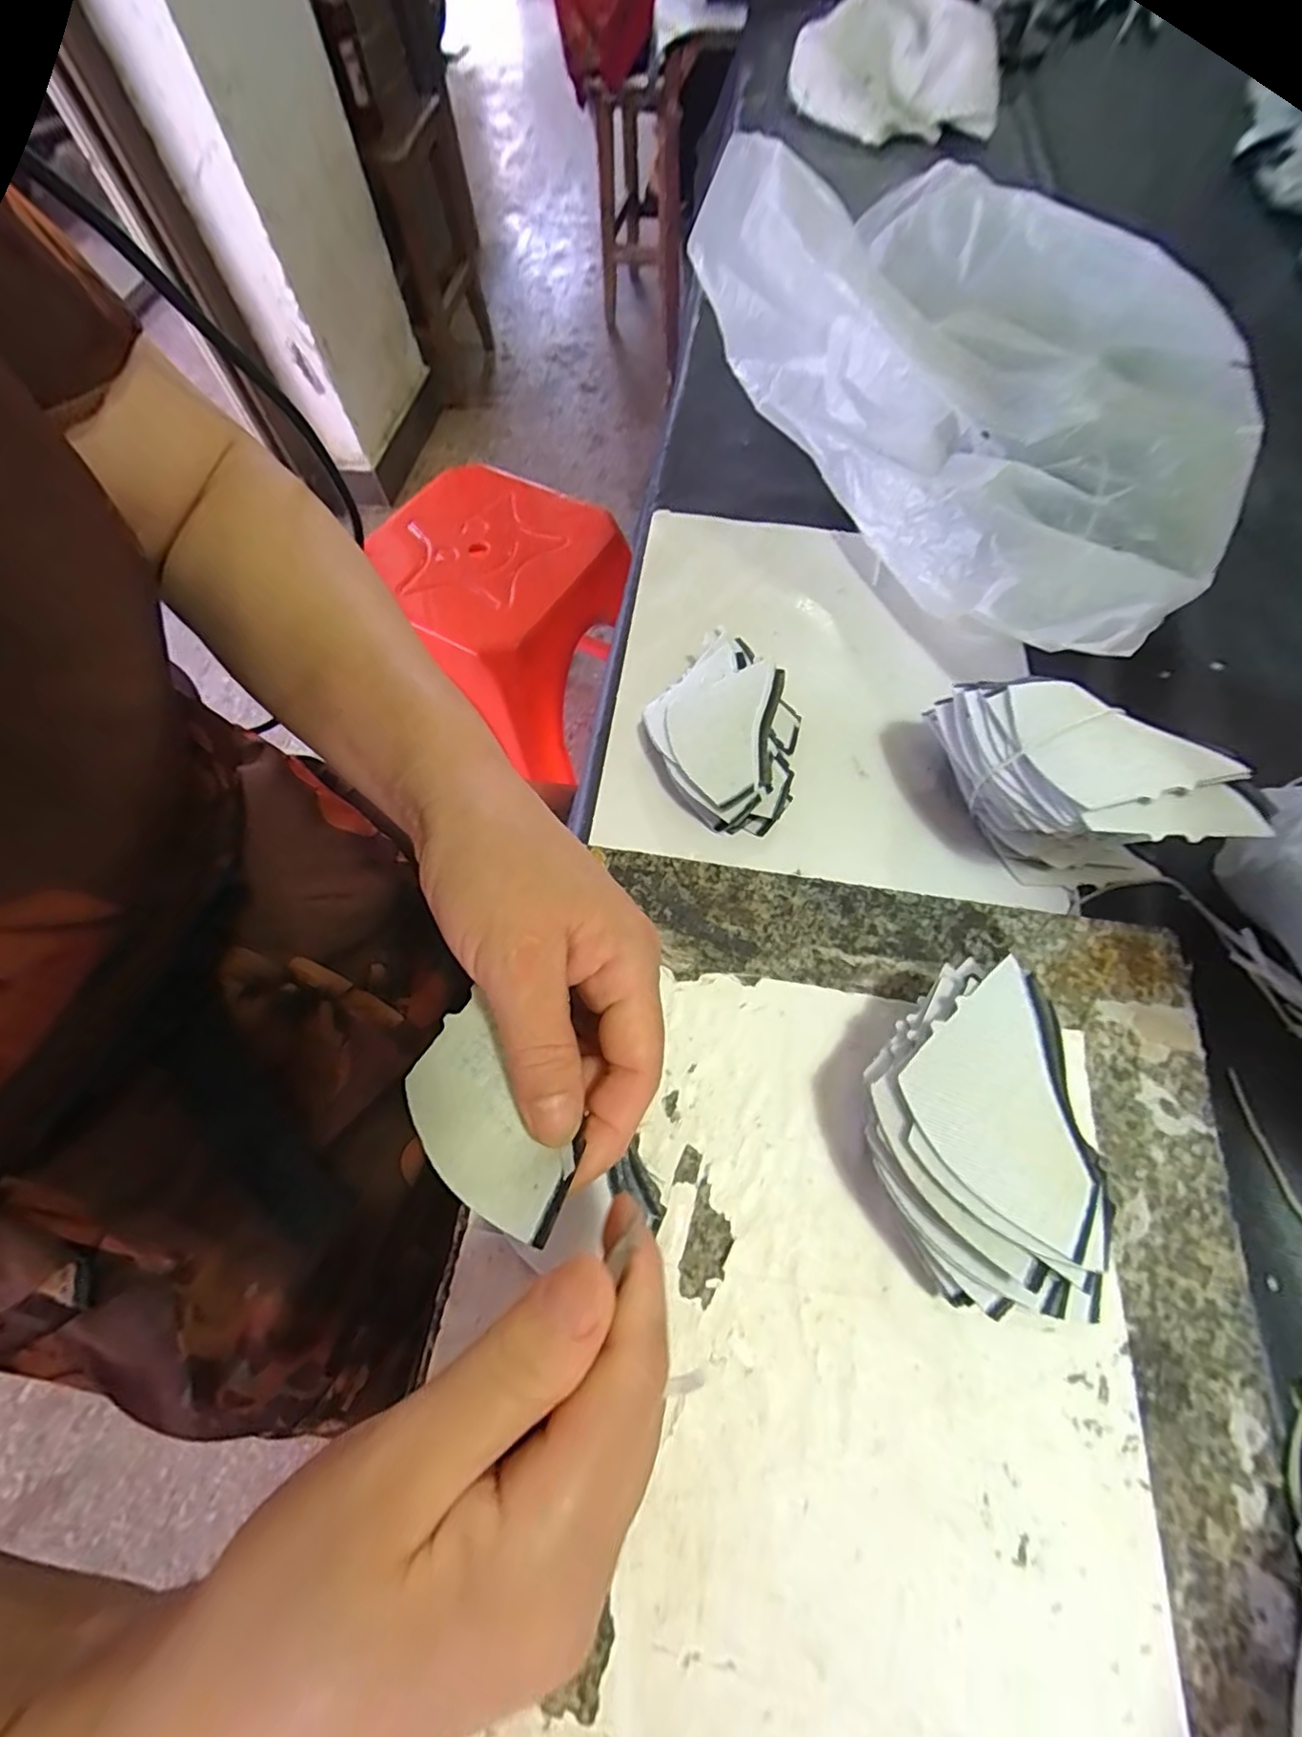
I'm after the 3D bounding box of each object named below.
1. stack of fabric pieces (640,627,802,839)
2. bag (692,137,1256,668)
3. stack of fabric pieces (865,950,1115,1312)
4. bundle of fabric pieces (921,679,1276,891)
[{"bbox_3d":[0.041,-0.079,0.356,0.086,0.034,0.114,8,66,6],"label":"stack of fabric pieces"},{"bbox_3d":[0.228,-0.329,0.423,0.232,0.114,0.454,-21,66,-7],"label":"bag"},{"bbox_3d":[0.117,0.099,0.230,0.069,0.050,0.113,-5,65,0],"label":"stack of fabric pieces"},{"bbox_3d":[0.197,-0.038,0.304,0.135,0.086,0.059,36,72,17],"label":"bundle of fabric pieces"}]

